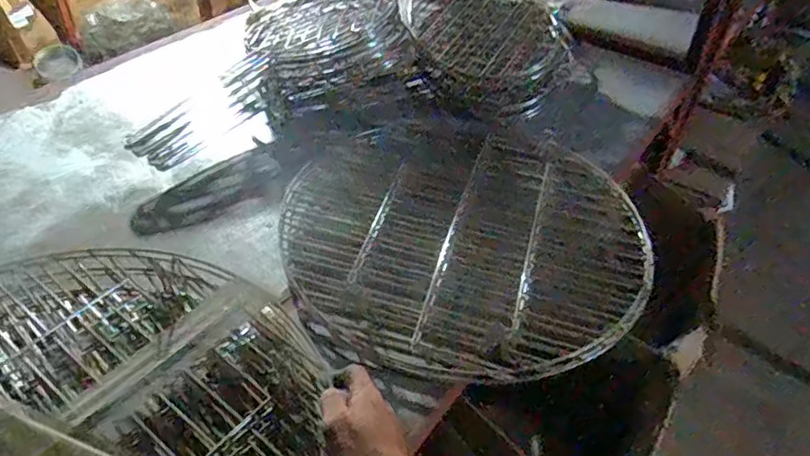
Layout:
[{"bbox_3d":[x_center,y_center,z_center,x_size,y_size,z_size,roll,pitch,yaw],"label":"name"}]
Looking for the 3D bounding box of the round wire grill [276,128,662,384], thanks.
[{"bbox_3d":[0.080,-0.003,0.843,0.498,0.034,0.483,0,46,0],"label":"round wire grill"}]

